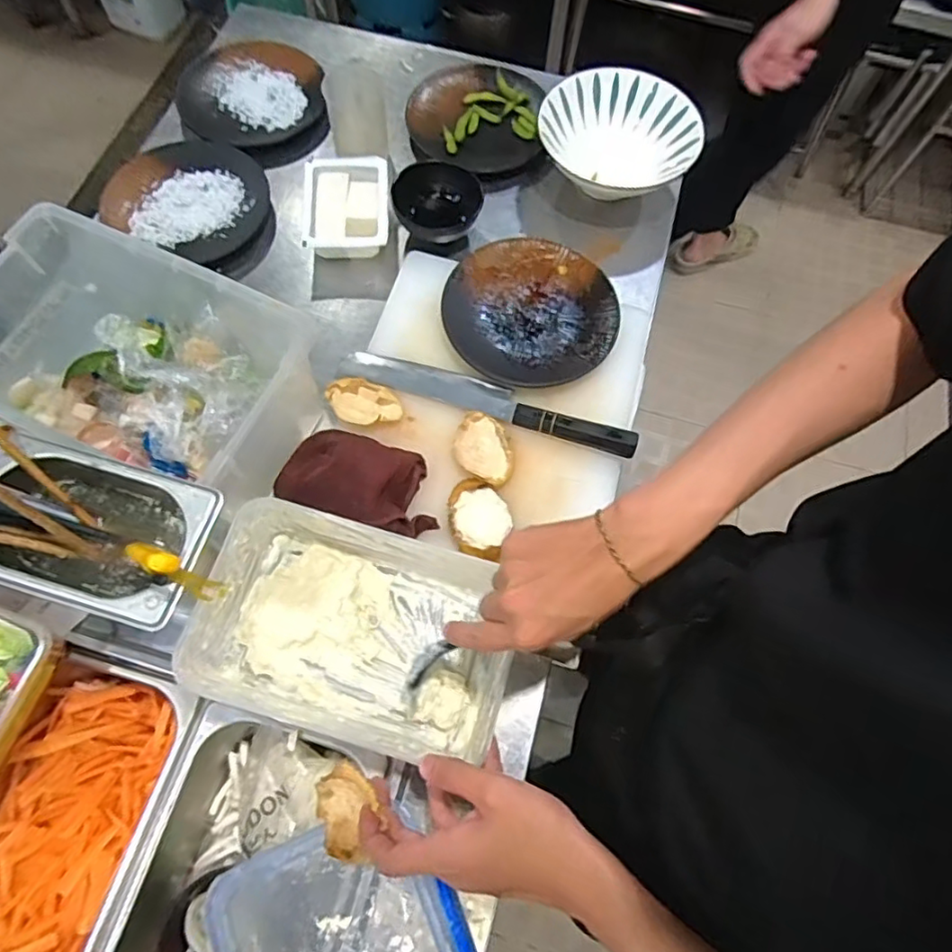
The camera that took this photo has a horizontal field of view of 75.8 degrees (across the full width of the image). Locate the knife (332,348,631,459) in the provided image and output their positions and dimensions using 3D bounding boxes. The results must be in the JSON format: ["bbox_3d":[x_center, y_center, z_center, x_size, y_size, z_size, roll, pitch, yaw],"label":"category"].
[{"bbox_3d":[0.011,-0.085,0.658,0.328,0.018,0.042,17,69,4],"label":"knife"}]

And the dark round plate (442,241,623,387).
[{"bbox_3d":[0.063,-0.189,0.703,0.195,0.025,0.190,1,69,-2],"label":"dark round plate"}]

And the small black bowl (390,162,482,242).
[{"bbox_3d":[-0.047,-0.331,0.749,0.108,0.042,0.094,-3,69,-4],"label":"small black bowl"}]

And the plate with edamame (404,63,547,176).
[{"bbox_3d":[-0.001,-0.488,0.831,0.174,0.028,0.182,1,69,-2],"label":"plate with edamame"}]

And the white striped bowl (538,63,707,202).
[{"bbox_3d":[0.179,-0.427,0.784,0.171,0.081,0.186,1,69,-2],"label":"white striped bowl"}]

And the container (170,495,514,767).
[{"bbox_3d":[-0.101,0.133,0.525,0.249,0.073,0.160,16,69,3],"label":"container"}]

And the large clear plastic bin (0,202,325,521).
[{"bbox_3d":[-0.324,-0.105,0.594,0.317,0.130,0.184,23,70,6],"label":"large clear plastic bin"}]

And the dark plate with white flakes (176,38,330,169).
[{"bbox_3d":[-0.301,-0.513,0.832,0.187,0.025,0.213,-8,70,-6],"label":"dark plate with white flakes"}]

